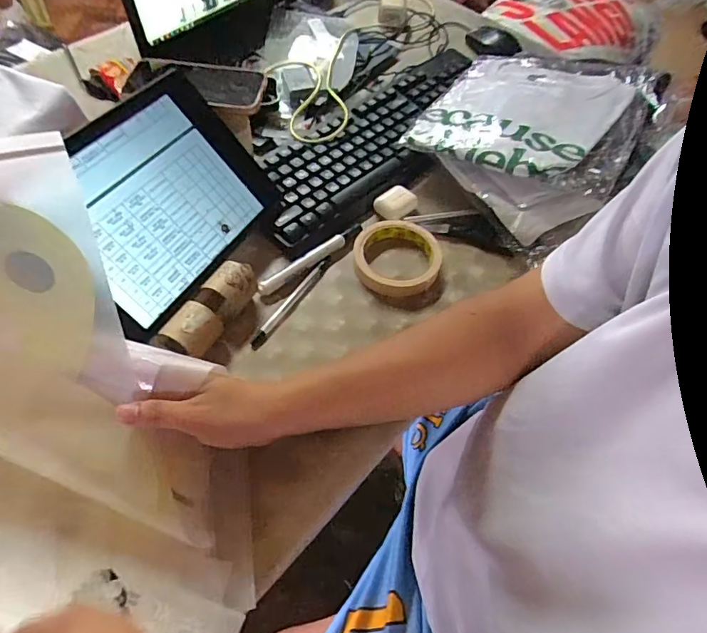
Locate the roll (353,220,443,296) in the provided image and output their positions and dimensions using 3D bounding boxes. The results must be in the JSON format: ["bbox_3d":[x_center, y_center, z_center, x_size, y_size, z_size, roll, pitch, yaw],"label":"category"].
[{"bbox_3d":[0.049,-0.068,0.545,0.093,0.022,0.099,2,57,-3],"label":"roll"}]

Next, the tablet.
[{"bbox_3d":[-0.178,-0.117,0.464,0.164,0.011,0.228,51,51,-23],"label":"tablet"}]

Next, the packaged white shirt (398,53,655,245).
[{"bbox_3d":[0.217,-0.234,0.599,0.252,0.062,0.297,28,59,14],"label":"packaged white shirt"}]

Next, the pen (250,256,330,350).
[{"bbox_3d":[-0.064,-0.017,0.509,0.012,0.005,0.135,29,59,14],"label":"pen"}]

